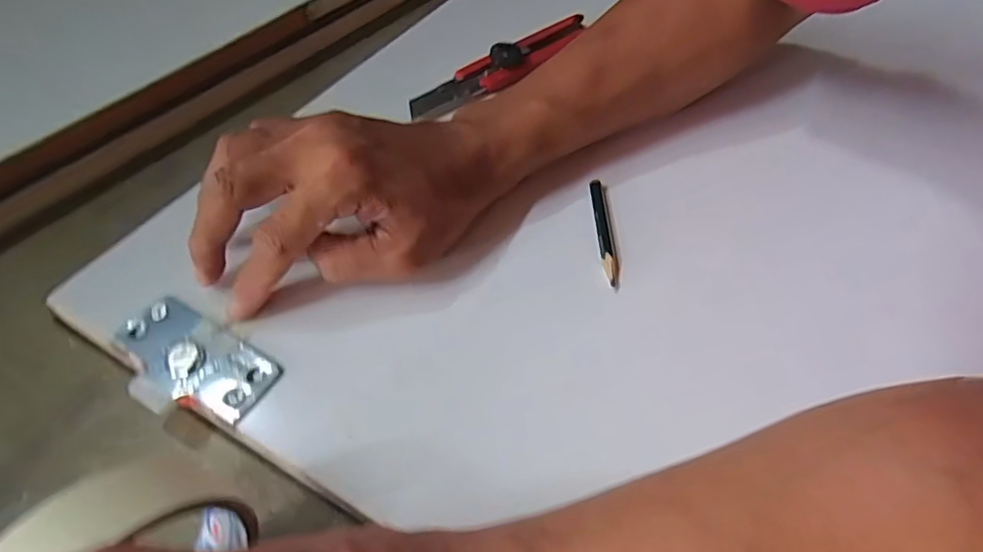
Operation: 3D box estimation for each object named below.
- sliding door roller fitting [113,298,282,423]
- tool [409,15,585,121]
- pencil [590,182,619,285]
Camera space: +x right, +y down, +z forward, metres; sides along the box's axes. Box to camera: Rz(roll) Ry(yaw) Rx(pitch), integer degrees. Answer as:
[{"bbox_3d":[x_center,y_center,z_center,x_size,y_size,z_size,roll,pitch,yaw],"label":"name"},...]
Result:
[{"bbox_3d":[-0.137,0.038,0.263,0.079,0.006,0.034,25,58,16],"label":"sliding door roller fitting"},{"bbox_3d":[0.012,-0.152,0.403,0.158,0.013,0.027,-34,60,-25],"label":"tool"},{"bbox_3d":[0.062,-0.024,0.316,0.009,0.011,0.075,1,52,-1],"label":"pencil"}]

